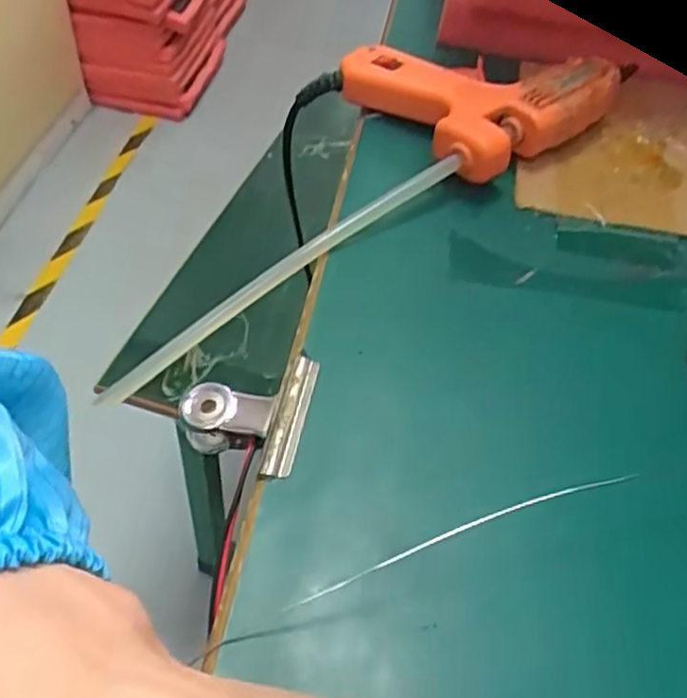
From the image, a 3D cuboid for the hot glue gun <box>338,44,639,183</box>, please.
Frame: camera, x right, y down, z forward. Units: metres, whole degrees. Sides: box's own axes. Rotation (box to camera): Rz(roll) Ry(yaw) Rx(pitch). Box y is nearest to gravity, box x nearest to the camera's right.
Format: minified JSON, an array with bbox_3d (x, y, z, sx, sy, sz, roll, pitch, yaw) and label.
[{"bbox_3d":[0.064,-0.137,0.386,0.110,0.034,0.119,-32,58,-28],"label":"hot glue gun"}]

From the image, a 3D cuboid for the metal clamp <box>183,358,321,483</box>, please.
[{"bbox_3d":[-0.035,0.026,0.265,0.044,0.021,0.050,11,49,4],"label":"metal clamp"}]

